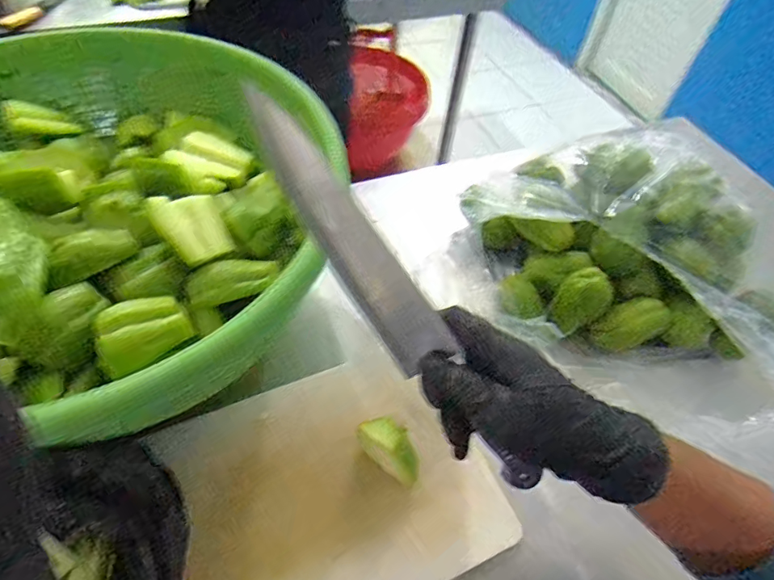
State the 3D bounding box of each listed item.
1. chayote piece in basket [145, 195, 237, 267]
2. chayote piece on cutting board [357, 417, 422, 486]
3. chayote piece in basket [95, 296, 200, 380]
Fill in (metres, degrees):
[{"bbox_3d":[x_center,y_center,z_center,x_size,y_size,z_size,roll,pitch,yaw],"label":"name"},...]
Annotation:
[{"bbox_3d":[-0.168,-0.053,0.404,0.018,0.058,0.058,-6,13,44],"label":"chayote piece in basket"},{"bbox_3d":[0.005,0.160,0.474,0.072,0.069,0.026,33,58,19],"label":"chayote piece on cutting board"},{"bbox_3d":[-0.194,0.031,0.369,0.065,0.049,0.031,-27,16,-34],"label":"chayote piece in basket"}]

